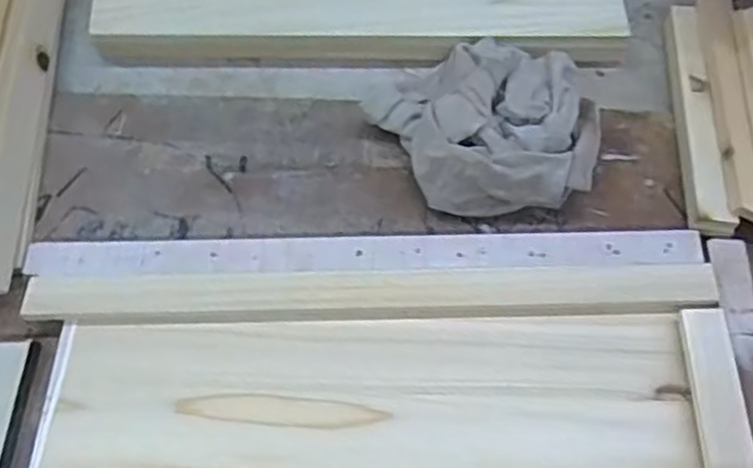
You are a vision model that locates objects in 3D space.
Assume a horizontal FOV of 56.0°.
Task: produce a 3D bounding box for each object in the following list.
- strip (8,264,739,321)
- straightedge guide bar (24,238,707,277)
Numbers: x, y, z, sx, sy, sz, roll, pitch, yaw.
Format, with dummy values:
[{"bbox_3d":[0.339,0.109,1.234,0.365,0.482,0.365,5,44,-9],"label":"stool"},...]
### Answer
[{"bbox_3d":[-0.002,0.038,0.469,0.446,0.009,0.027,-1,65,0],"label":"strip"},{"bbox_3d":[-0.007,0.014,0.480,0.449,0.008,0.024,-1,65,0],"label":"straightedge guide bar"}]

